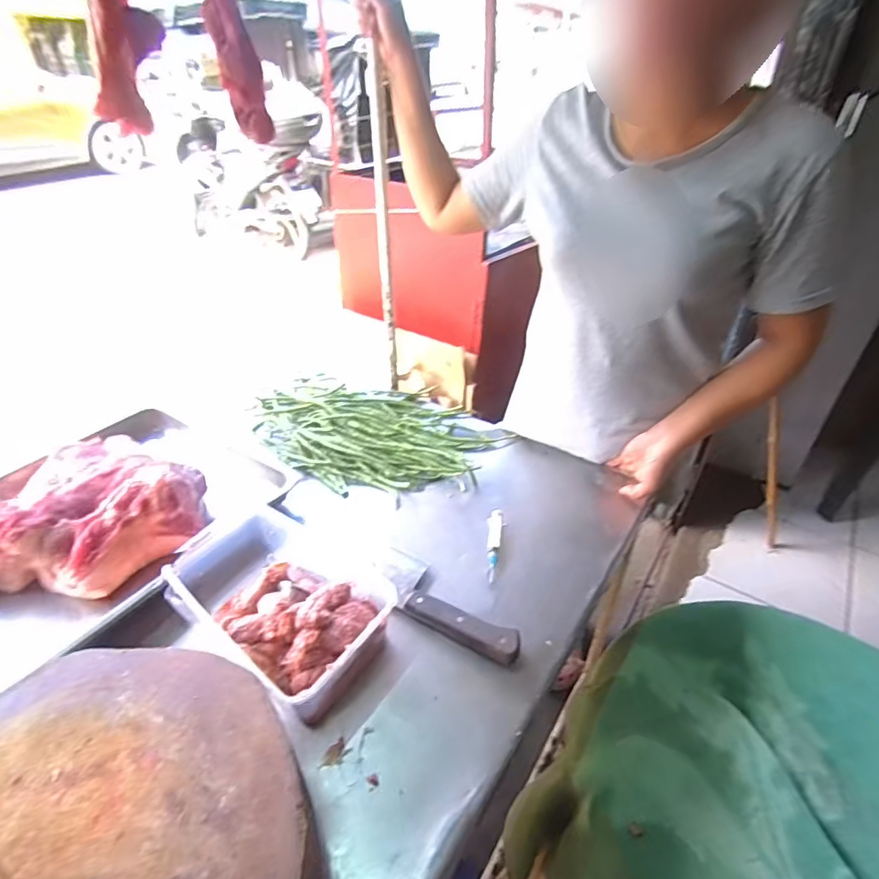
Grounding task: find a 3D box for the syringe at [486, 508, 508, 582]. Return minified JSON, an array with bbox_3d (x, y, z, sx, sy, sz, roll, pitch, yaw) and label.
[{"bbox_3d":[0.076,0.141,0.695,0.025,0.016,0.118,6,37,5],"label":"syringe"}]

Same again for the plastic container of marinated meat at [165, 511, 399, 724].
[{"bbox_3d":[-0.182,0.185,0.572,0.246,0.078,0.144,25,43,27],"label":"plastic container of marinated meat"}]

